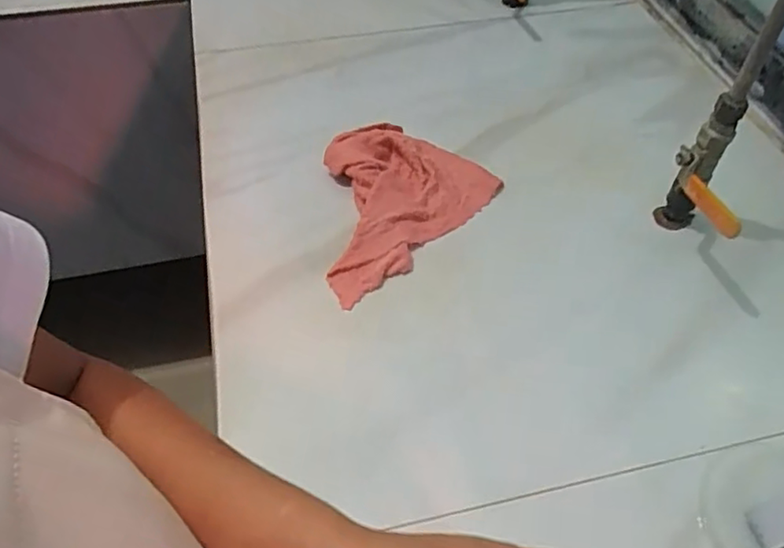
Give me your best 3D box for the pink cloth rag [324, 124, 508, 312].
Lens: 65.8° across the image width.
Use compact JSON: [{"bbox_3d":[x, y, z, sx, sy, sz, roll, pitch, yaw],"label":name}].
[{"bbox_3d":[-0.010,-0.074,0.583,0.144,0.031,0.211,36,60,24],"label":"pink cloth rag"}]

